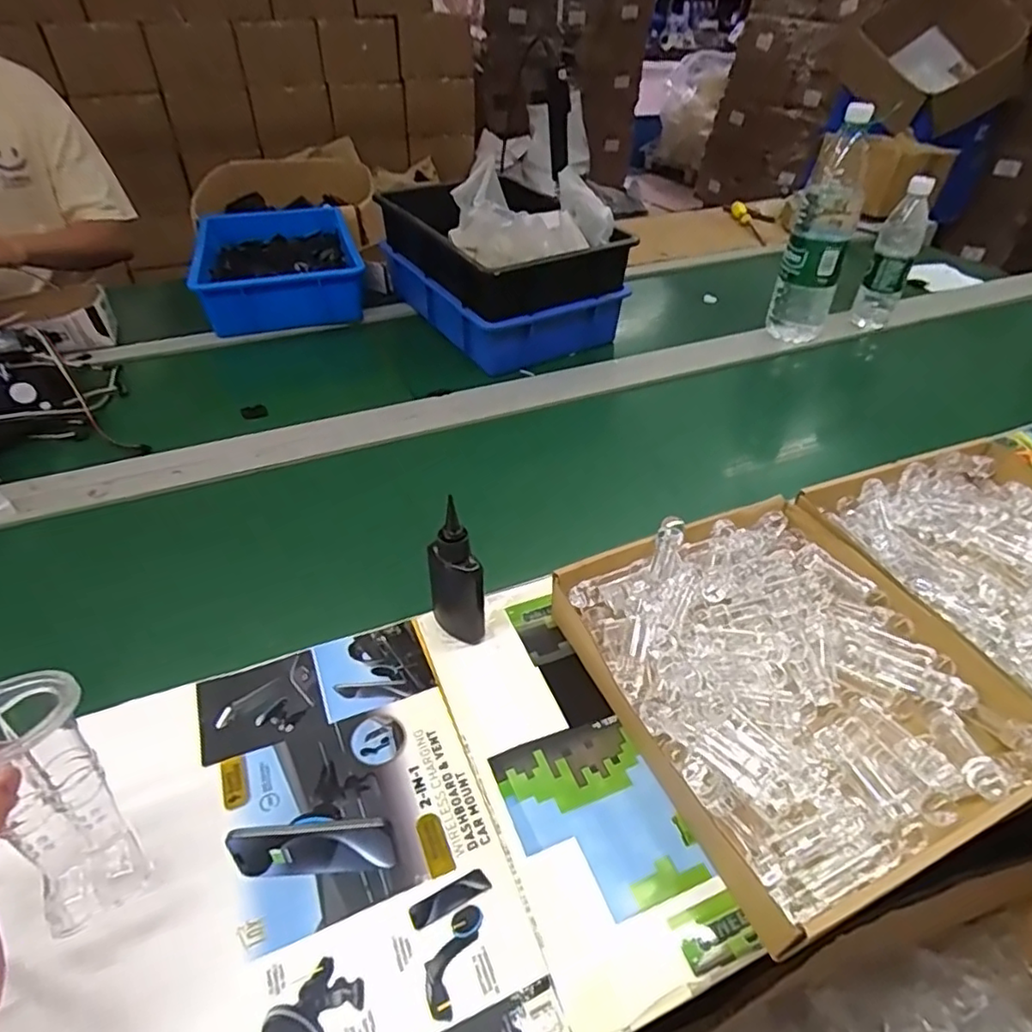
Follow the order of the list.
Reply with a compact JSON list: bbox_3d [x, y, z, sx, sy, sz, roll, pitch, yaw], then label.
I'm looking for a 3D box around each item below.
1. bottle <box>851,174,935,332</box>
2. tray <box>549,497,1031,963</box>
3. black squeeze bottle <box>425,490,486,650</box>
[{"bbox_3d":[0.608,-0.417,1.000,0.059,0.219,0.061,24,46,24],"label":"bottle"},{"bbox_3d":[0.212,0.125,0.498,0.281,0.061,0.299,-16,44,-19],"label":"tray"},{"bbox_3d":[-0.051,0.052,0.527,0.044,0.131,0.046,-7,41,-9],"label":"black squeeze bottle"}]

